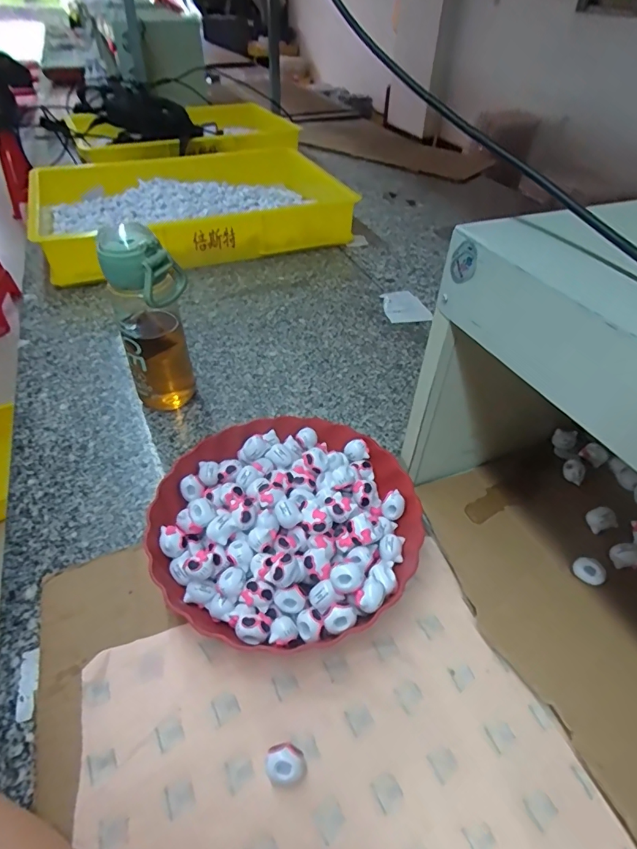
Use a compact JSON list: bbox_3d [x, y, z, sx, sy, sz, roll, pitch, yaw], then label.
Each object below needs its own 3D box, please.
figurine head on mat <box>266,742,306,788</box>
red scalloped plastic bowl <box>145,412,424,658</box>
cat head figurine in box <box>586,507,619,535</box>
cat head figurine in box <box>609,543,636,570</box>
[{"bbox_3d":[-0.022,0.231,0.319,0.025,0.022,0.021,-17,44,-15],"label":"figurine head on mat"},{"bbox_3d":[-0.028,0.088,0.443,0.234,0.071,0.234,-2,42,1],"label":"red scalloped plastic bowl"},{"bbox_3d":[0.278,0.093,0.459,0.022,0.018,0.022,-7,42,-4],"label":"cat head figurine in box"},{"bbox_3d":[0.284,0.120,0.430,0.025,0.016,0.021,2,42,5],"label":"cat head figurine in box"}]

